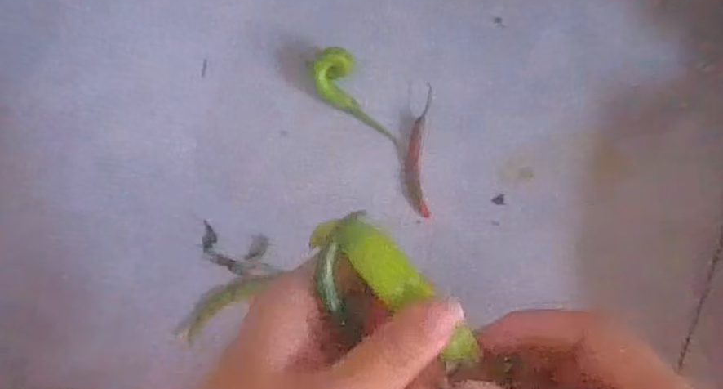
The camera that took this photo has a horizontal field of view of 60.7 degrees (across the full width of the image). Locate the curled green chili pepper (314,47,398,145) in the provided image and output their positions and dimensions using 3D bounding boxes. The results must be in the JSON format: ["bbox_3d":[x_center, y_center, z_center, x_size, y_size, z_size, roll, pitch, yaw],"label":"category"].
[{"bbox_3d":[-0.008,-0.074,0.489,0.034,0.027,0.082,-30,87,2],"label":"curled green chili pepper"}]

